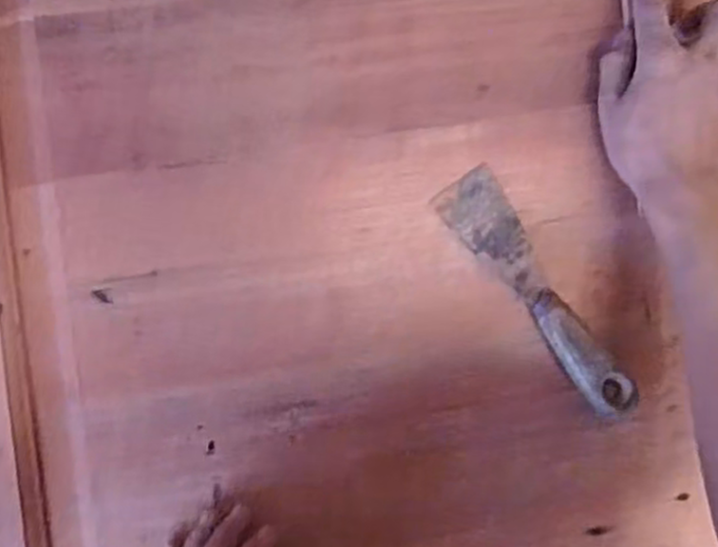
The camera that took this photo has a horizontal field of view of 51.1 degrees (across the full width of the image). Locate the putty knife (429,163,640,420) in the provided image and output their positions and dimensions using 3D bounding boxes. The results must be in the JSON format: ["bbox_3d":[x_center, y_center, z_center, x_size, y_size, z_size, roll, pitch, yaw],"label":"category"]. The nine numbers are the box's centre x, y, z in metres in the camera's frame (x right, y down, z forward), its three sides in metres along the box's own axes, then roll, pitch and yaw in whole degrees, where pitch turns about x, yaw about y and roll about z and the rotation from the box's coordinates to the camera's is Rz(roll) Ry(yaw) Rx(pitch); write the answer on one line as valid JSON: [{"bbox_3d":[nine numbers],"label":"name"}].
[{"bbox_3d":[0.116,0.011,0.477,0.042,0.027,0.175,-36,87,-5],"label":"putty knife"}]

